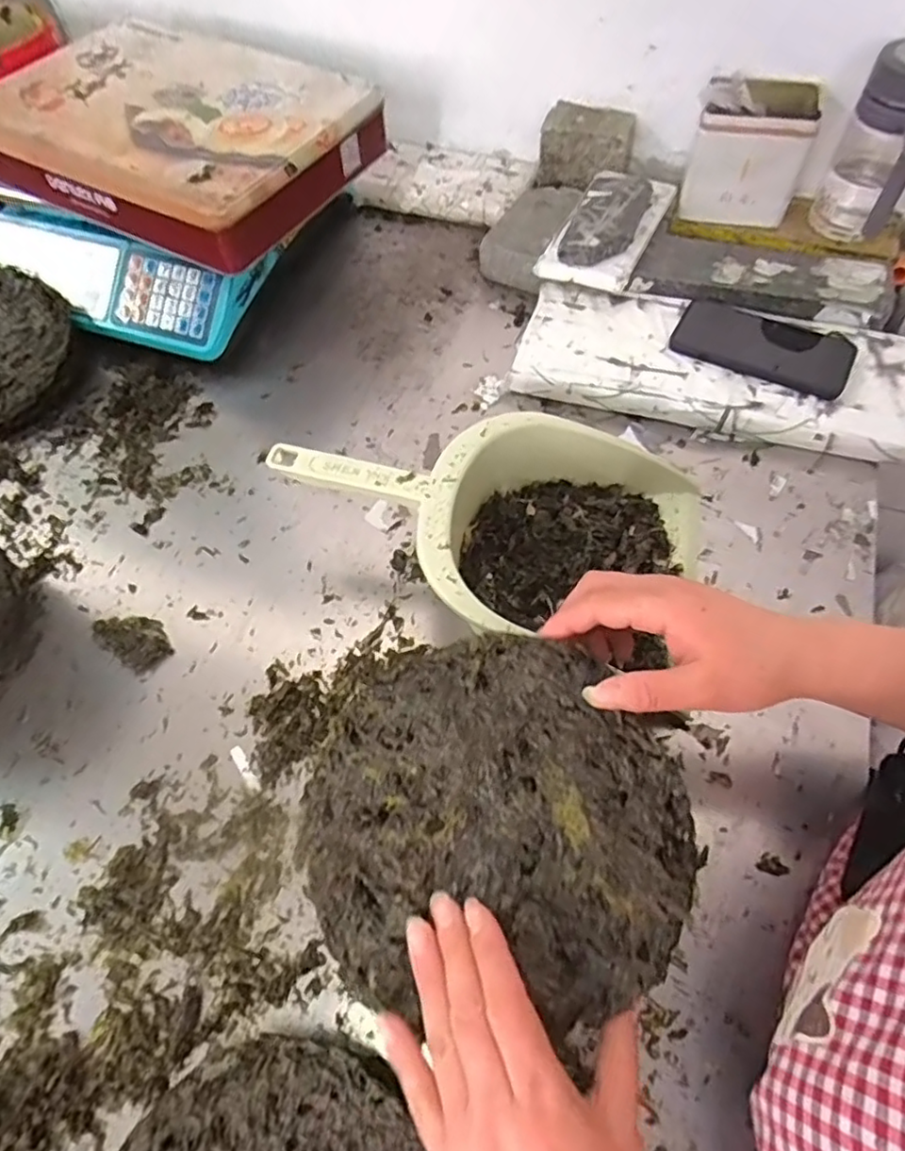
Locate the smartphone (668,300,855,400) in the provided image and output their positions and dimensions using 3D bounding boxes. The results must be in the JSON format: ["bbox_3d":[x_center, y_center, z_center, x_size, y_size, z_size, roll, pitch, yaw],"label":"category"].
[{"bbox_3d":[0.306,-0.229,0.626,0.163,0.012,0.089,23,63,16],"label":"smartphone"}]

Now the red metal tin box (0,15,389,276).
[{"bbox_3d":[-0.301,-0.476,0.683,0.377,0.070,0.280,24,63,15],"label":"red metal tin box"}]

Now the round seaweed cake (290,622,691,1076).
[{"bbox_3d":[0.022,0.122,0.330,0.193,0.027,0.182,-2,59,3],"label":"round seaweed cake"}]

